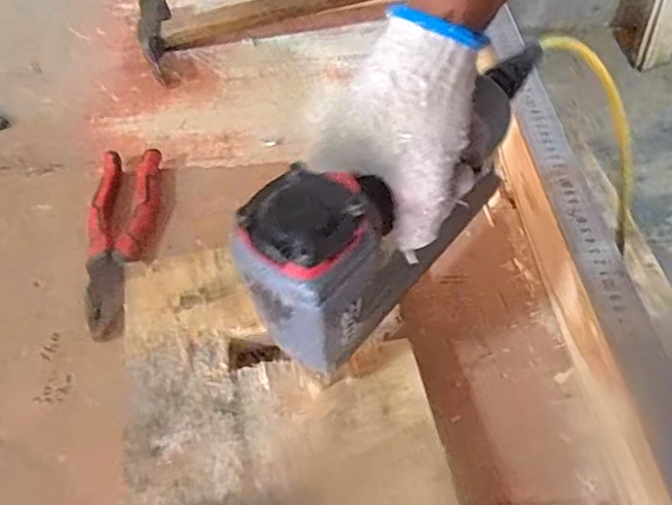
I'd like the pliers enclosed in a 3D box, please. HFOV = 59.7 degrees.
[{"bbox_3d":[-0.180,-0.013,0.500,0.054,0.023,0.190,-7,53,-3],"label":"pliers"}]

